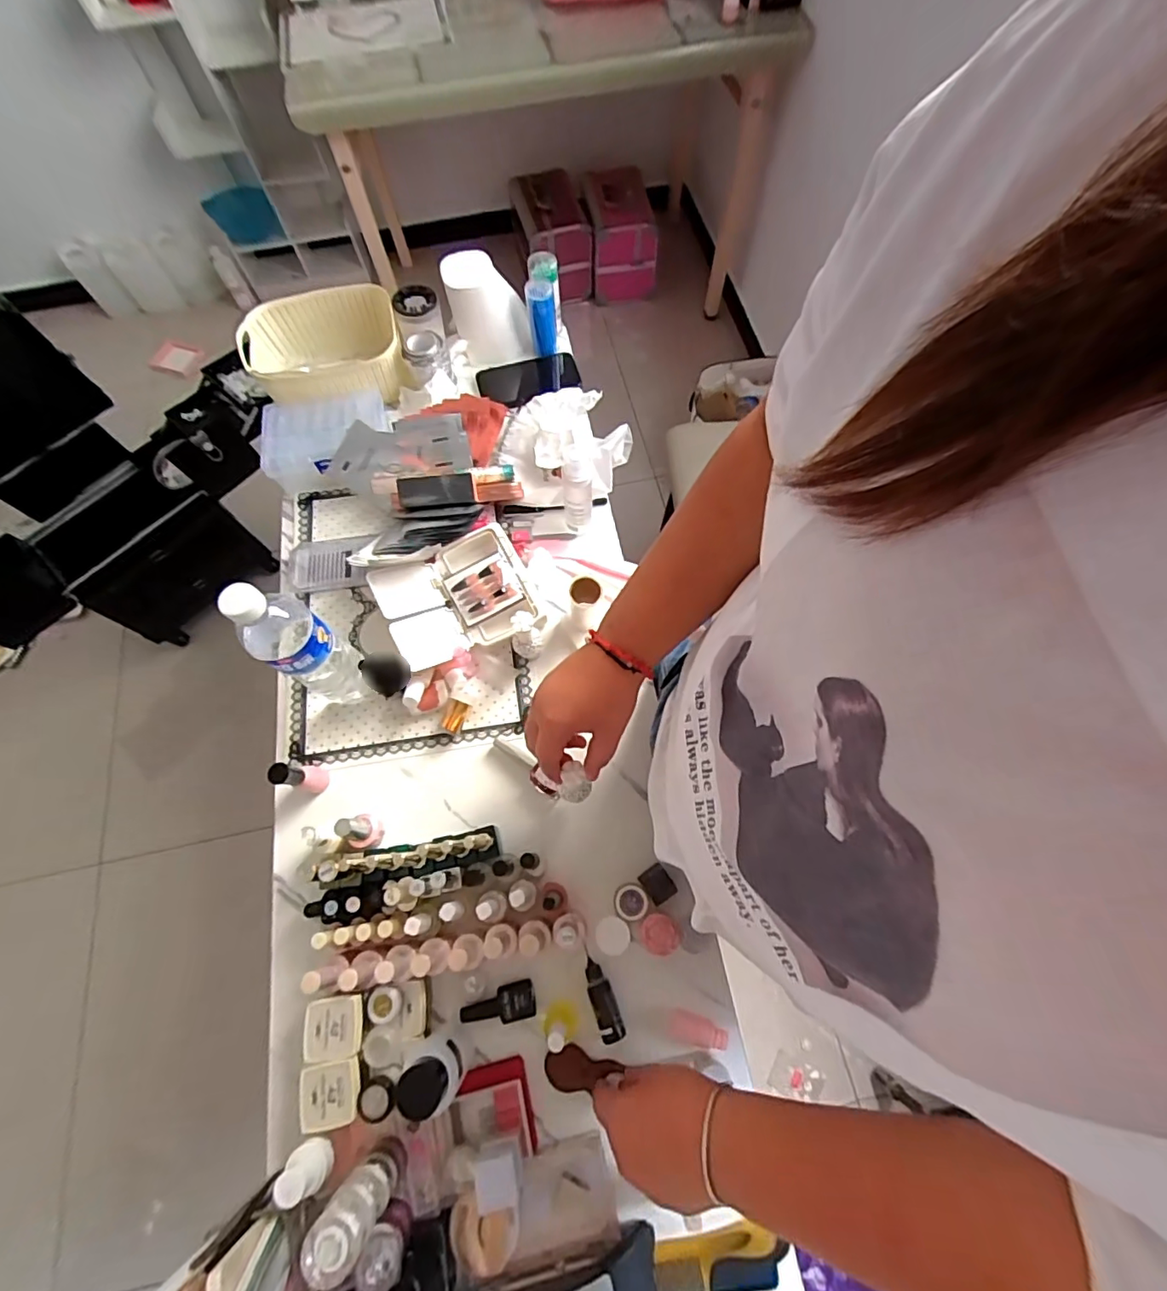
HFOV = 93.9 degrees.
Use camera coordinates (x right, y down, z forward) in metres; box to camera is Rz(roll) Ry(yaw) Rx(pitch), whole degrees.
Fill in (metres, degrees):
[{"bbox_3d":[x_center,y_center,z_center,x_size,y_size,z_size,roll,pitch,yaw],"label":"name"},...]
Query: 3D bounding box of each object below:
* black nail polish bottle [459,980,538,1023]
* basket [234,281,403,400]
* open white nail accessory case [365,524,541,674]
[{"bbox_3d":[-0.084,0.346,0.523,0.072,0.016,0.032,-11,69,-3],"label":"black nail polish bottle"},{"bbox_3d":[-0.373,-0.417,0.795,0.232,0.094,0.157,-4,69,0],"label":"basket"},{"bbox_3d":[-0.147,-0.058,0.645,0.177,0.056,0.133,-30,71,-10],"label":"open white nail accessory case"}]

